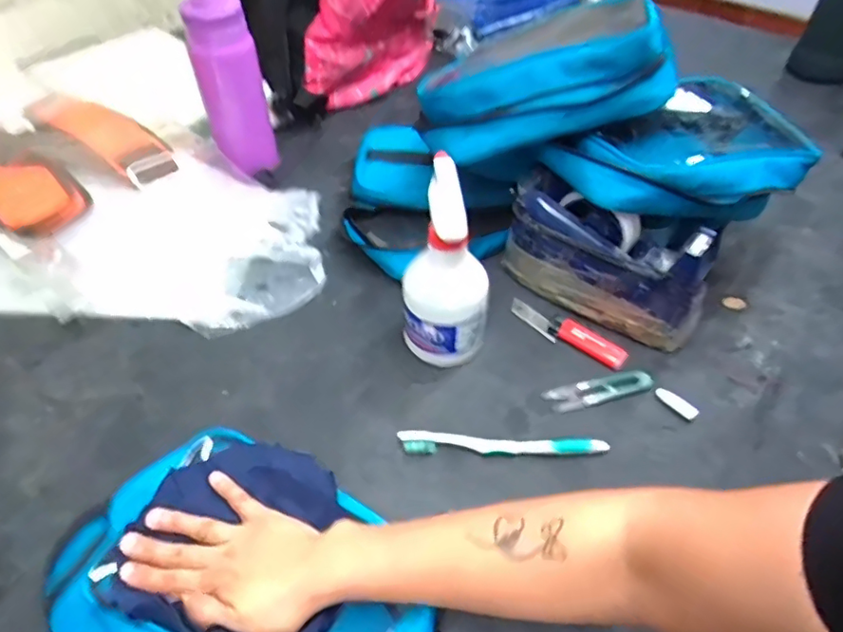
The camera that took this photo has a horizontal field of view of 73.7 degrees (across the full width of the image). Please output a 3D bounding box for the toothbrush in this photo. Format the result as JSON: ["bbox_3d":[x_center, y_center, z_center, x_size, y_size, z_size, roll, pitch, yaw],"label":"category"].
[{"bbox_3d":[0.071,0.114,0.492,0.177,0.010,0.019,4,50,2],"label":"toothbrush"}]

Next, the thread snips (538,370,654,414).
[{"bbox_3d":[0.168,0.070,0.535,0.100,0.011,0.027,-11,51,-10],"label":"thread snips"}]

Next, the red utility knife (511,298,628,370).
[{"bbox_3d":[0.149,0.012,0.580,0.129,0.012,0.025,32,56,23],"label":"red utility knife"}]

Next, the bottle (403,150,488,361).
[{"bbox_3d":[0.025,-0.043,0.520,0.081,0.177,0.088,2,50,1],"label":"bottle"}]

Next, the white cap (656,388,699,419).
[{"bbox_3d":[0.236,0.081,0.523,0.039,0.010,0.011,32,56,23],"label":"white cap"}]

